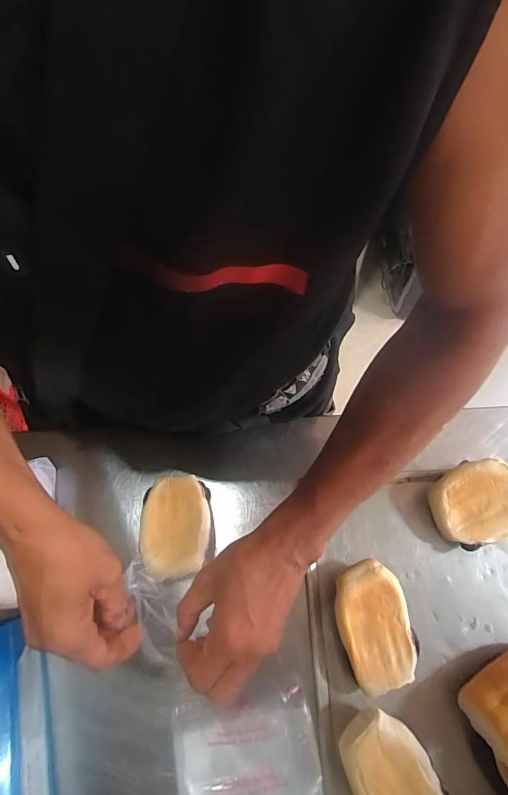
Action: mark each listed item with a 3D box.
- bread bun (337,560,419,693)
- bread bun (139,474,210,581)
[{"bbox_3d":[0.118,0.225,0.407,0.068,0.045,0.109,-13,66,-4],"label":"bread bun"},{"bbox_3d":[-0.086,0.141,0.449,0.071,0.043,0.104,-4,66,0],"label":"bread bun"}]

